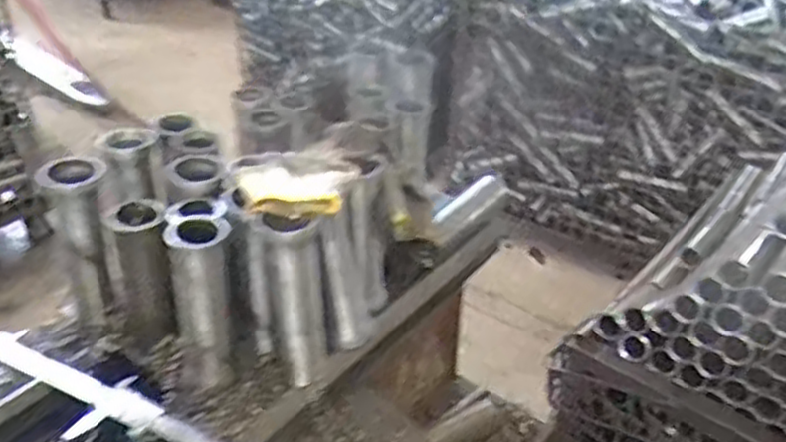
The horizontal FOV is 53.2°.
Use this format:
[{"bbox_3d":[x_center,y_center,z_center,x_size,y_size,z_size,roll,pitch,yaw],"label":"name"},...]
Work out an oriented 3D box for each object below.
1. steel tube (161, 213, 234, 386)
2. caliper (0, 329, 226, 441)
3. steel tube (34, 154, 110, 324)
[{"bbox_3d":[-0.185,0.078,0.779,0.055,0.178,0.063,1,32,-2],"label":"steel tube"},{"bbox_3d":[-0.272,0.189,0.767,0.420,0.017,0.068,16,53,23],"label":"caliper"},{"bbox_3d":[-0.331,0.022,0.846,0.065,0.172,0.054,-11,35,-20],"label":"steel tube"}]

